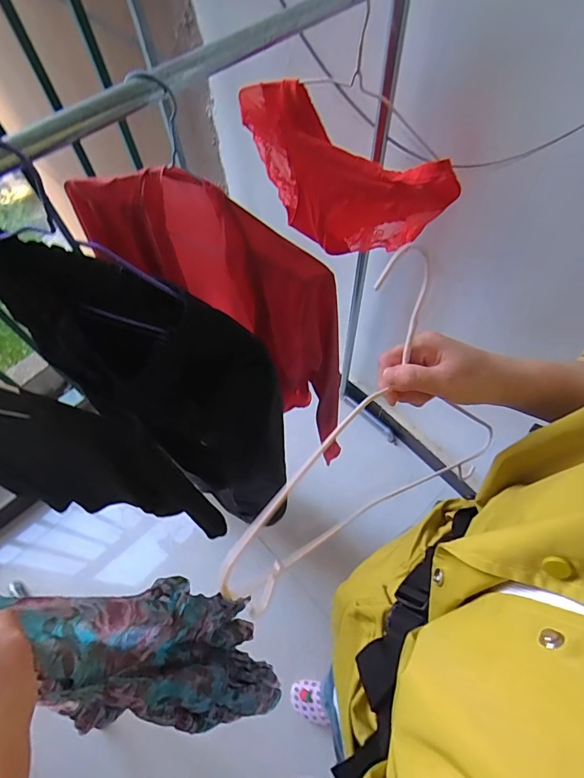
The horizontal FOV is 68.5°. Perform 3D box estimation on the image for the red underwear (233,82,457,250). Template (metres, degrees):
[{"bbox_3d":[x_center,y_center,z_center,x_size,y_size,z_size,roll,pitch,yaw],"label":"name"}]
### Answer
[{"bbox_3d":[0.083,-0.331,0.709,0.353,0.248,0.040,26,62,17],"label":"red underwear"}]

